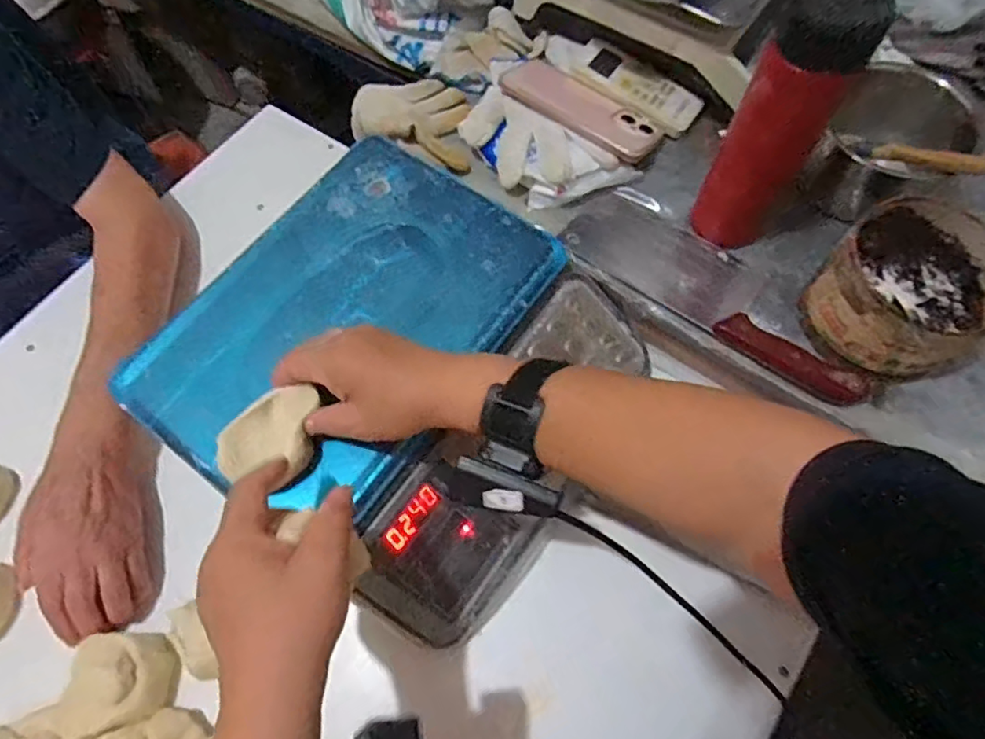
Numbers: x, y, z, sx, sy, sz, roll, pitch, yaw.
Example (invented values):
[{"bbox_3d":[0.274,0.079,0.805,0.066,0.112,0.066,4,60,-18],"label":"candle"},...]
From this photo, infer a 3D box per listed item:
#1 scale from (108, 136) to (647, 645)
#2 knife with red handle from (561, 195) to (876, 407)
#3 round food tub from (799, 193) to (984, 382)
[{"bbox_3d":[-0.070,0.000,0.487,0.335,0.080,0.326,35,72,15],"label":"scale"},{"bbox_3d":[0.198,-0.076,0.505,0.277,0.030,0.086,36,72,16],"label":"knife with red handle"},{"bbox_3d":[0.330,-0.063,0.459,0.130,0.083,0.119,-1,71,2],"label":"round food tub"}]

